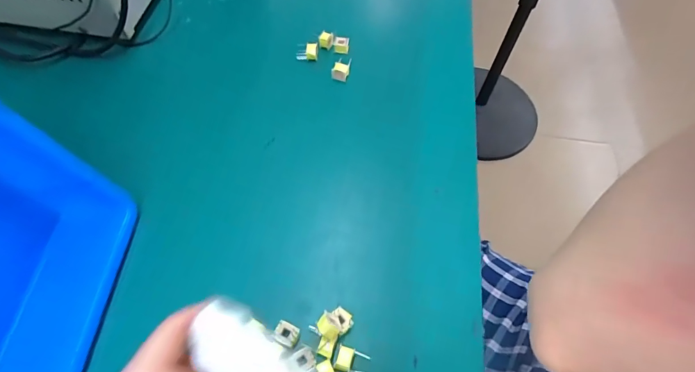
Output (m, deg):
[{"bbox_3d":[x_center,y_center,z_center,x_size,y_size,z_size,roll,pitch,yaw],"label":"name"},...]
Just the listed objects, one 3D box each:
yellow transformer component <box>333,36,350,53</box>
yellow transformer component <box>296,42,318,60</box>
[{"bbox_3d":[-0.007,-0.160,0.439,0.017,0.013,0.011,7,59,1],"label":"yellow transformer component"},{"bbox_3d":[-0.044,-0.150,0.431,0.024,0.016,0.013,8,59,2],"label":"yellow transformer component"}]

